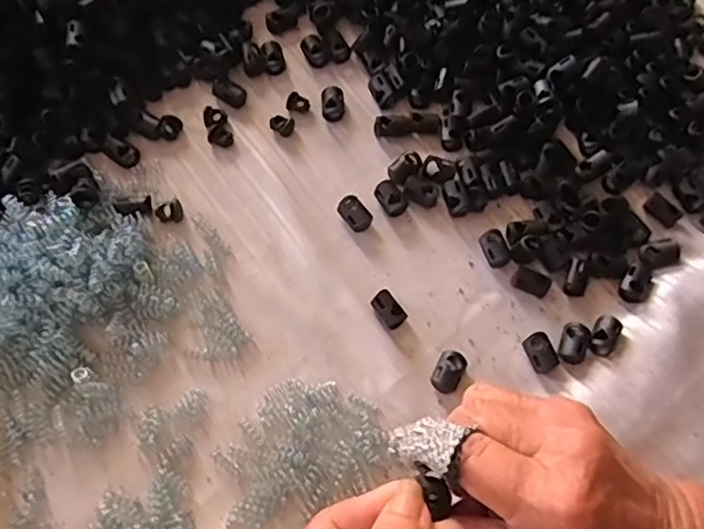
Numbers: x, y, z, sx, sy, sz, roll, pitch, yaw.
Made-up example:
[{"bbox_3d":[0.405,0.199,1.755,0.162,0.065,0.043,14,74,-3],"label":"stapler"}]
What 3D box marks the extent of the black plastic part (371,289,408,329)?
[{"bbox_3d":[0.019,0.023,0.319,0.013,0.009,0.020,-34,72,-15],"label":"black plastic part"}]

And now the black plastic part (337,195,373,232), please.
[{"bbox_3d":[0.002,-0.029,0.342,0.014,0.008,0.021,-35,72,-16],"label":"black plastic part"}]

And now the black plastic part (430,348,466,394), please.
[{"bbox_3d":[0.048,0.054,0.307,0.014,0.010,0.021,26,68,9],"label":"black plastic part"}]

